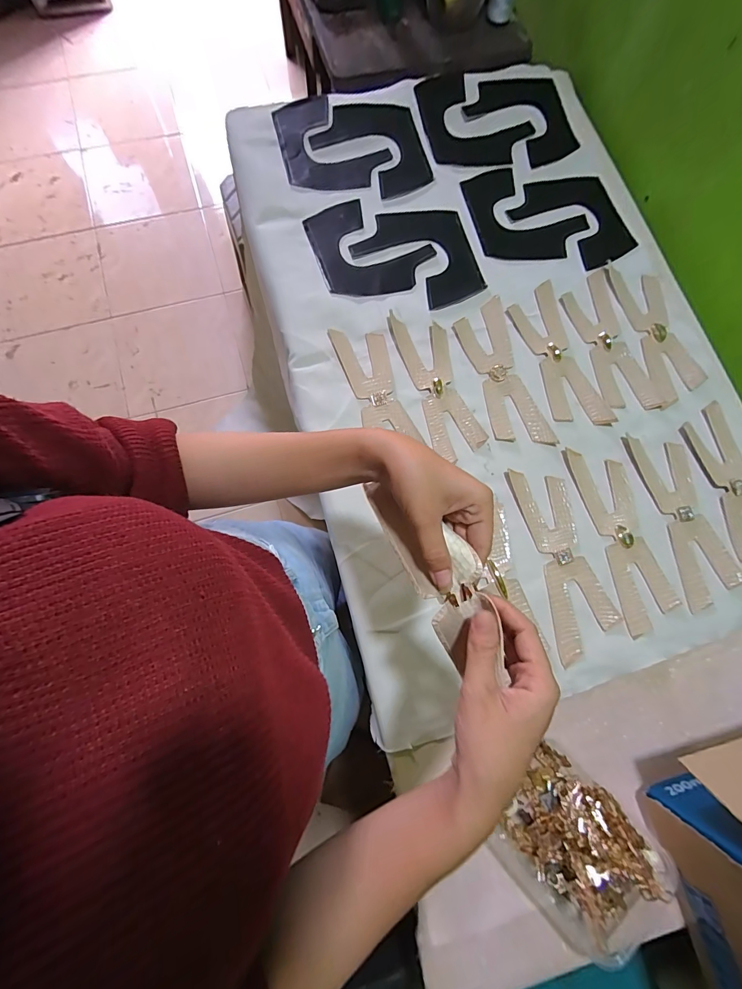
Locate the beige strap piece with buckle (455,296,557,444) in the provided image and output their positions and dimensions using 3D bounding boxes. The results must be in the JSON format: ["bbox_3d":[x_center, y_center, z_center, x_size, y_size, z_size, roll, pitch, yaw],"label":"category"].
[{"bbox_3d":[0.185,-0.172,0.556,0.077,0.004,0.232,-15,77,-4],"label":"beige strap piece with buckle"}]

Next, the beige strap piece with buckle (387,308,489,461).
[{"bbox_3d":[0.095,-0.159,0.549,0.071,0.008,0.215,-17,78,-4],"label":"beige strap piece with buckle"}]

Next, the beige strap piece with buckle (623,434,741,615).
[{"bbox_3d":[0.411,0.027,0.512,0.076,0.006,0.228,-12,77,-3],"label":"beige strap piece with buckle"}]

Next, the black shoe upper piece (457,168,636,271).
[{"bbox_3d":[0.282,-0.446,0.629,0.262,0.007,0.172,9,77,2],"label":"black shoe upper piece"}]

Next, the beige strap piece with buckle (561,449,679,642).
[{"bbox_3d":[0.325,0.051,0.507,0.070,0.005,0.240,-13,77,-4],"label":"beige strap piece with buckle"}]

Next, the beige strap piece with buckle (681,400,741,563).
[{"bbox_3d":[0.486,-0.004,0.518,0.079,0.010,0.235,-19,78,-5],"label":"beige strap piece with buckle"}]

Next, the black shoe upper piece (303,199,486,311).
[{"bbox_3d":[0.036,-0.376,0.604,0.267,0.006,0.172,9,77,2],"label":"black shoe upper piece"}]

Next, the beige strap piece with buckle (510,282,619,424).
[{"bbox_3d":[0.268,-0.200,0.564,0.079,0.004,0.231,-17,78,-4],"label":"beige strap piece with buckle"}]

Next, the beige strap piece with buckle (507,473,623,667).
[{"bbox_3d":[0.248,0.081,0.498,0.081,0.004,0.237,-11,77,-3],"label":"beige strap piece with buckle"}]

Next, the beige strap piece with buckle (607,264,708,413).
[{"bbox_3d":[0.426,-0.242,0.582,0.075,0.008,0.226,-11,77,-3],"label":"beige strap piece with buckle"}]

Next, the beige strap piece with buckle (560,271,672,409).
[{"bbox_3d":[0.349,-0.223,0.575,0.080,0.006,0.226,-15,77,-4],"label":"beige strap piece with buckle"}]

